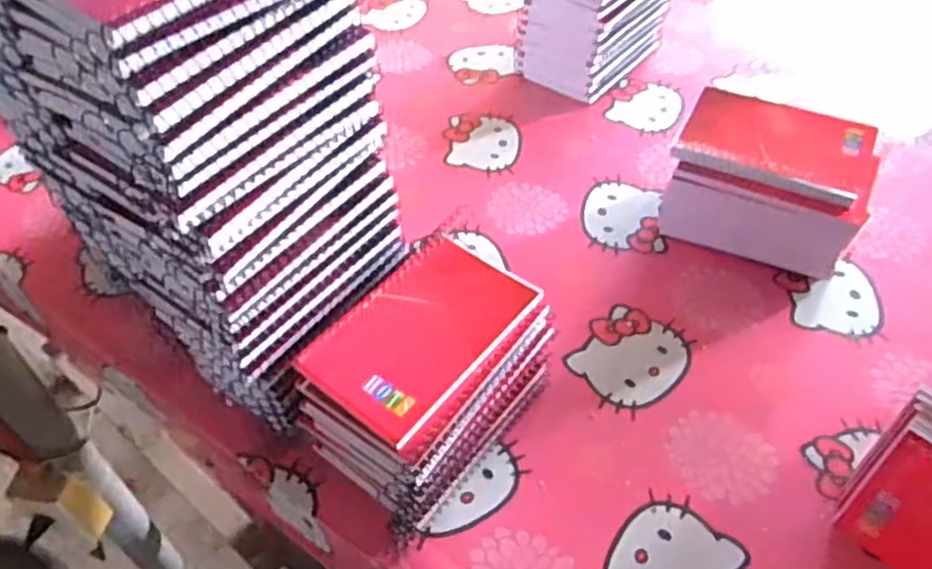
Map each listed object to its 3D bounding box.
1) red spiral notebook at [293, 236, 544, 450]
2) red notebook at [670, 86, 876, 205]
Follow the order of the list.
[{"bbox_3d":[-0.026,0.024,0.423,0.085,0.008,0.130,30,57,26],"label":"red spiral notebook"},{"bbox_3d":[0.232,-0.108,0.540,0.129,0.018,0.087,19,53,19],"label":"red notebook"}]

